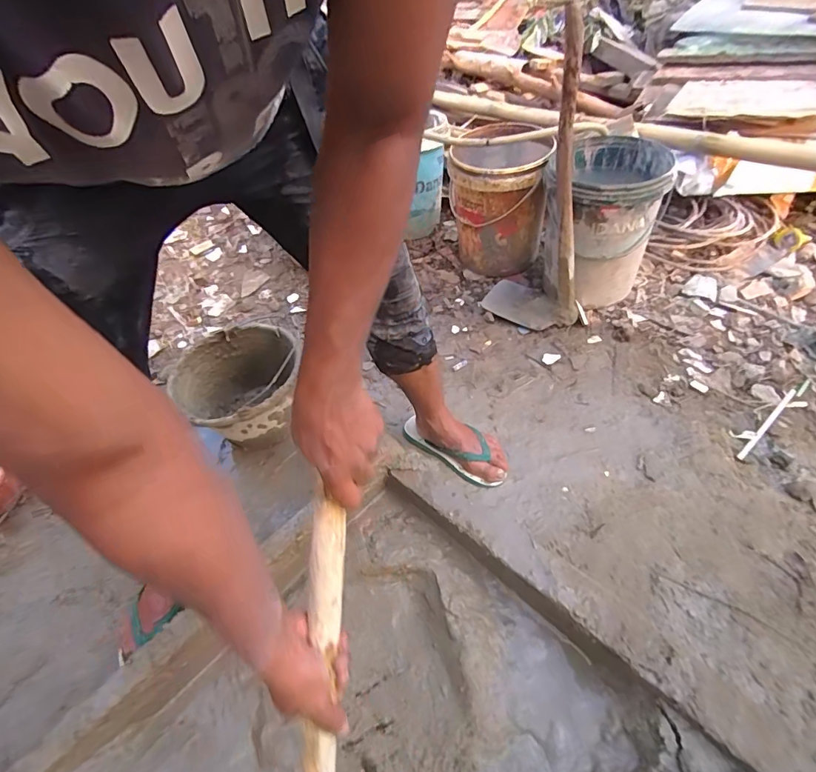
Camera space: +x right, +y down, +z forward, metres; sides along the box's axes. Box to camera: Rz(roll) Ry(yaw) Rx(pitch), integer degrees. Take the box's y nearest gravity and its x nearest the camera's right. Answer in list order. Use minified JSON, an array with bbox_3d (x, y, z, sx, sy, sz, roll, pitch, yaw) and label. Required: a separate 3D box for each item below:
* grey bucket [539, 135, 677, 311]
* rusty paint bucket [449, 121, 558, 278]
[{"bbox_3d":[0.530,-0.453,1.282,0.313,0.371,0.324,-4,48,4],"label":"grey bucket"},{"bbox_3d":[0.275,-0.597,1.410,0.283,0.426,0.313,2,50,7],"label":"rusty paint bucket"}]

